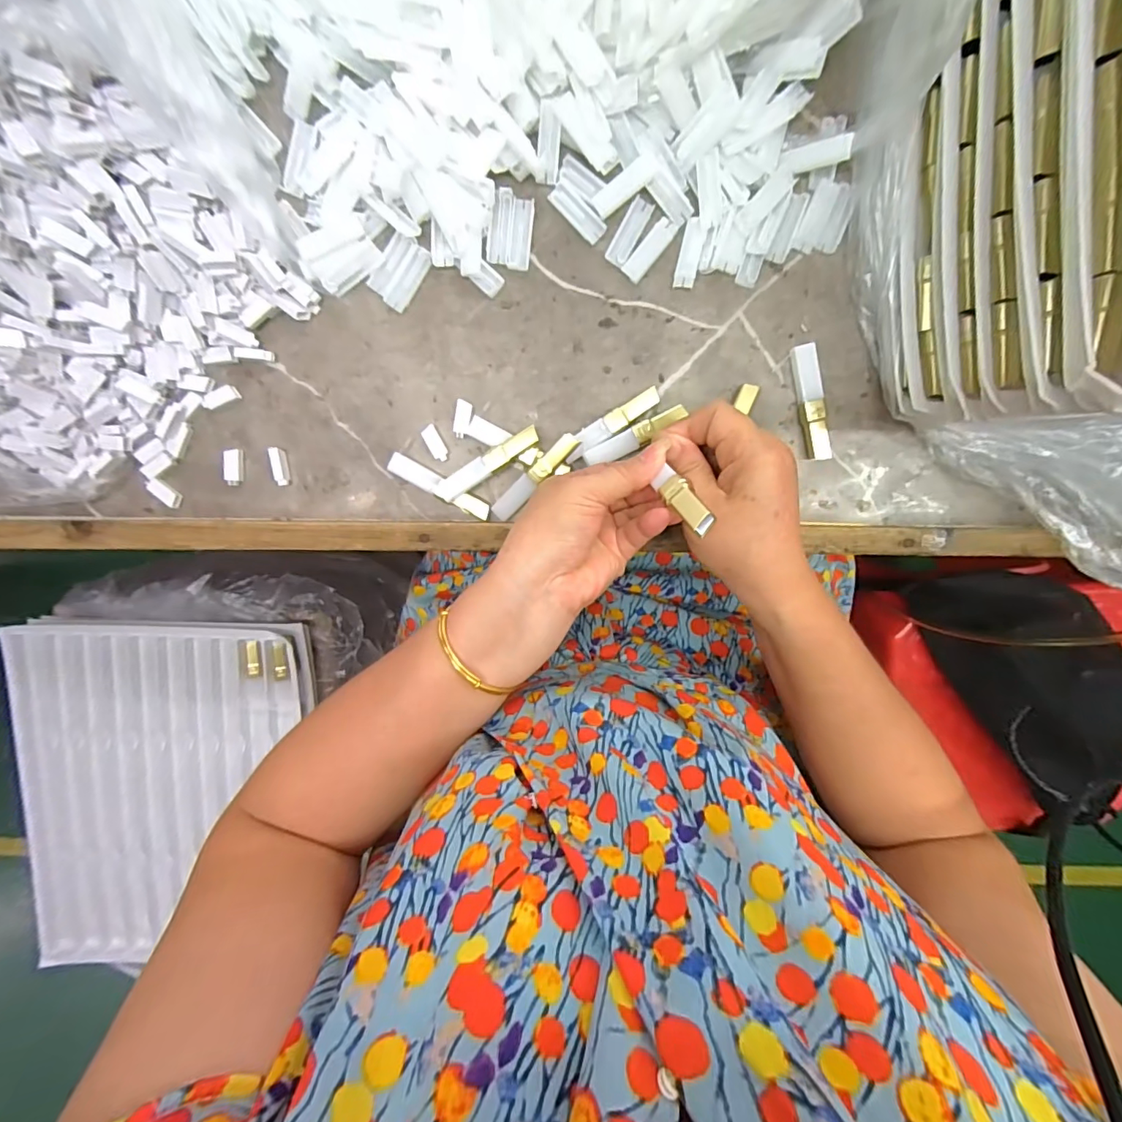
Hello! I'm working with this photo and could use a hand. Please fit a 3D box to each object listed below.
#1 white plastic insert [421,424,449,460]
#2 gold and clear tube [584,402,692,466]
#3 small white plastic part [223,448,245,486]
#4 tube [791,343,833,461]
[{"bbox_3d":[-0.087,-0.081,0.338,0.010,0.006,0.025,-28,97,5],"label":"white plastic insert"},{"bbox_3d":[0.050,-0.084,0.331,0.072,0.016,0.015,-29,97,5],"label":"gold and clear tube"},{"bbox_3d":[-0.231,-0.066,0.345,0.013,0.007,0.025,4,99,0],"label":"small white plastic part"},{"bbox_3d":[0.168,-0.105,0.327,0.015,0.011,0.074,-14,98,3],"label":"tube"}]

